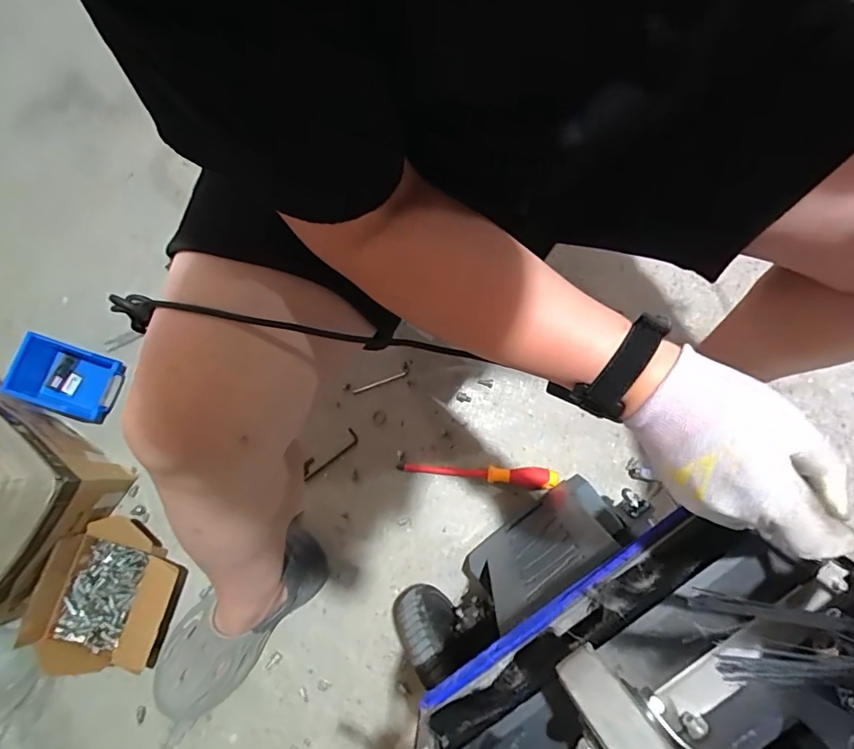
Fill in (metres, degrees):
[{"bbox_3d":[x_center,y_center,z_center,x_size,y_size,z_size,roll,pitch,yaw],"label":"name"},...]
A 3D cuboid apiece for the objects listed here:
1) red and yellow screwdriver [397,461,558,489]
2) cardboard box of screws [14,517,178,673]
[{"bbox_3d":[0.081,0.157,0.826,0.250,0.028,0.031,6,80,2],"label":"red and yellow screwdriver"},{"bbox_3d":[-0.465,0.333,0.750,0.174,0.091,0.211,18,80,4],"label":"cardboard box of screws"}]

